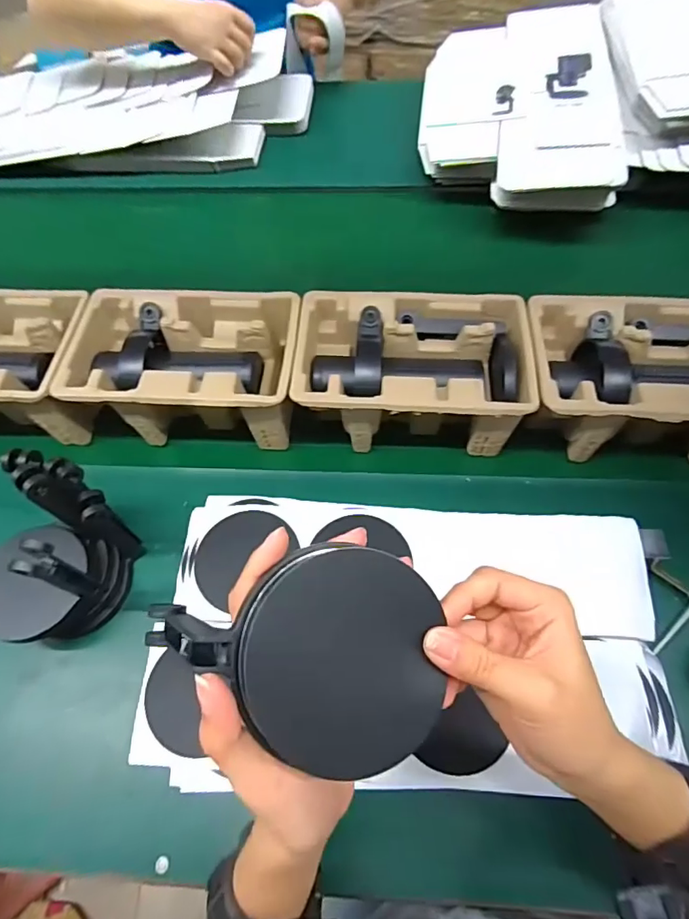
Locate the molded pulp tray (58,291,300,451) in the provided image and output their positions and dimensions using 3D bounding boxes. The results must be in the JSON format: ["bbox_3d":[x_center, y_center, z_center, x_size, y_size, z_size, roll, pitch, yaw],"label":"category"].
[{"bbox_3d":[-0.164,-0.096,0.546,0.231,0.099,0.148,2,62,1],"label":"molded pulp tray"}]

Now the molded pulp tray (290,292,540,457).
[{"bbox_3d":[0.066,-0.088,0.529,0.223,0.094,0.145,3,62,2],"label":"molded pulp tray"}]

